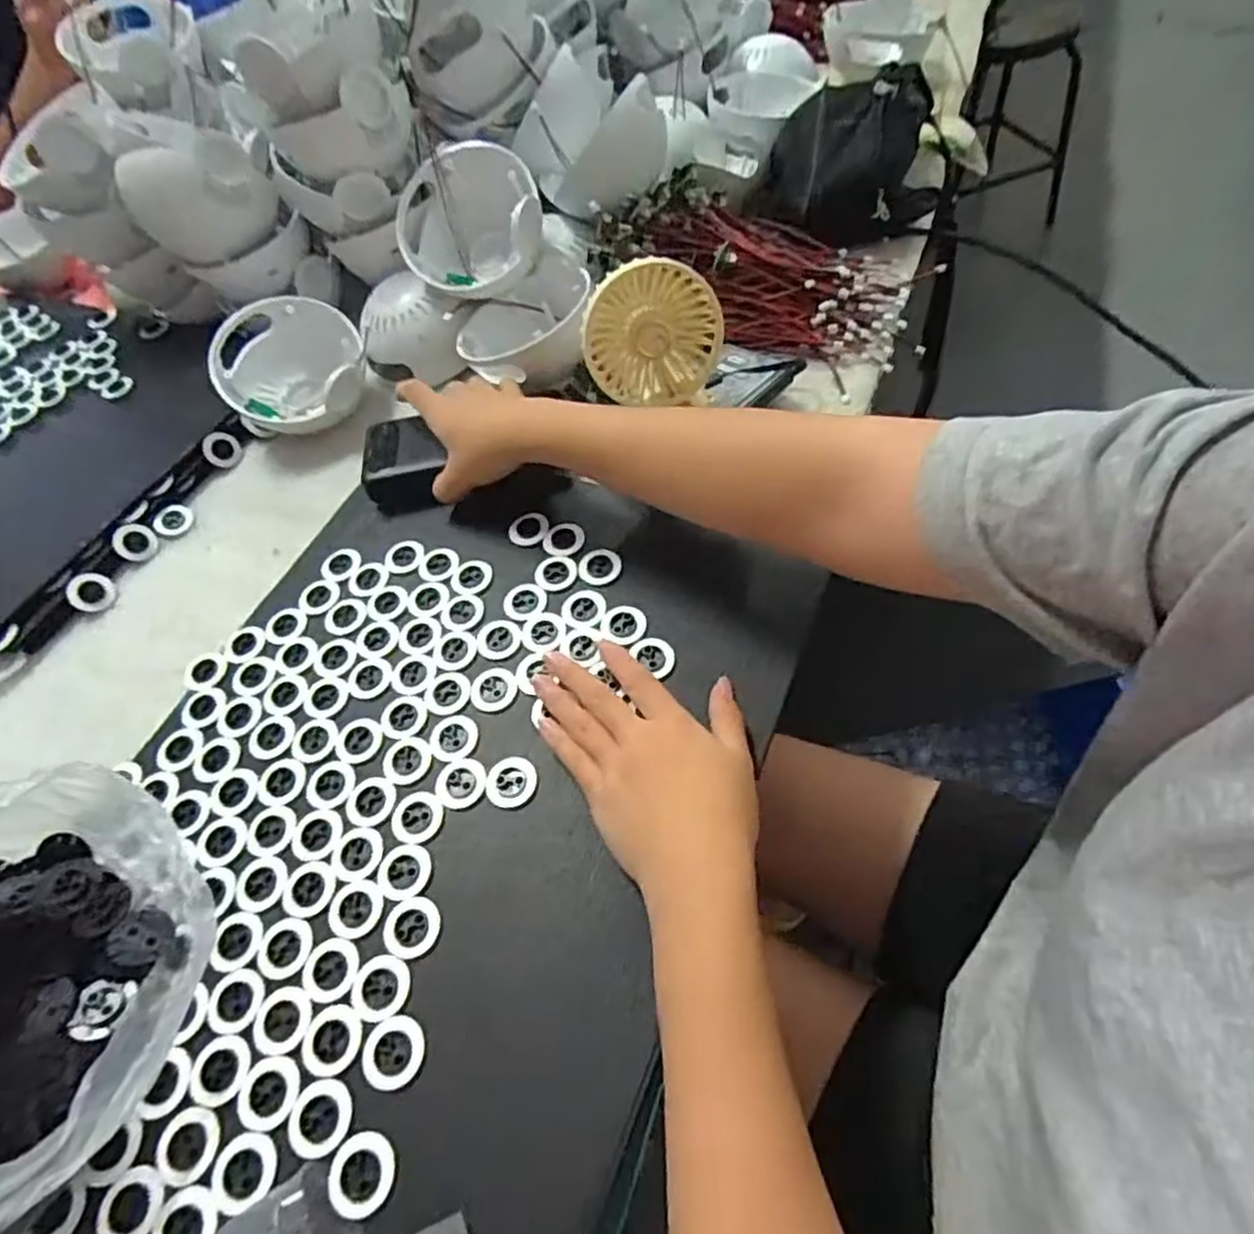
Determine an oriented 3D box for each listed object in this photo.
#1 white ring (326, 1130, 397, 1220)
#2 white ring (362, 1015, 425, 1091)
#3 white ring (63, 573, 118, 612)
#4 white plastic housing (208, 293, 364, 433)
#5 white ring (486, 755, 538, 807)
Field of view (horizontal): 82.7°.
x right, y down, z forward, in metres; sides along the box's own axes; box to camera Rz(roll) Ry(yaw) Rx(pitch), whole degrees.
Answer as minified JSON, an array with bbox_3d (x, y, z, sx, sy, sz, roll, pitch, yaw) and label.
[{"bbox_3d":[-0.113,0.236,0.302,0.026,0.004,0.028,-3,56,9],"label":"white ring"},{"bbox_3d":[-0.108,0.199,0.327,0.028,0.004,0.030,-5,56,8],"label":"white ring"},{"bbox_3d":[-0.400,-0.019,0.533,0.032,0.006,0.030,7,72,-21],"label":"white ring"},{"bbox_3d":[-0.280,-0.208,0.602,0.117,0.065,0.115,-1,86,-7],"label":"white plastic housing"},{"bbox_3d":[-0.064,0.091,0.394,0.027,0.004,0.028,-5,56,8],"label":"white ring"}]

